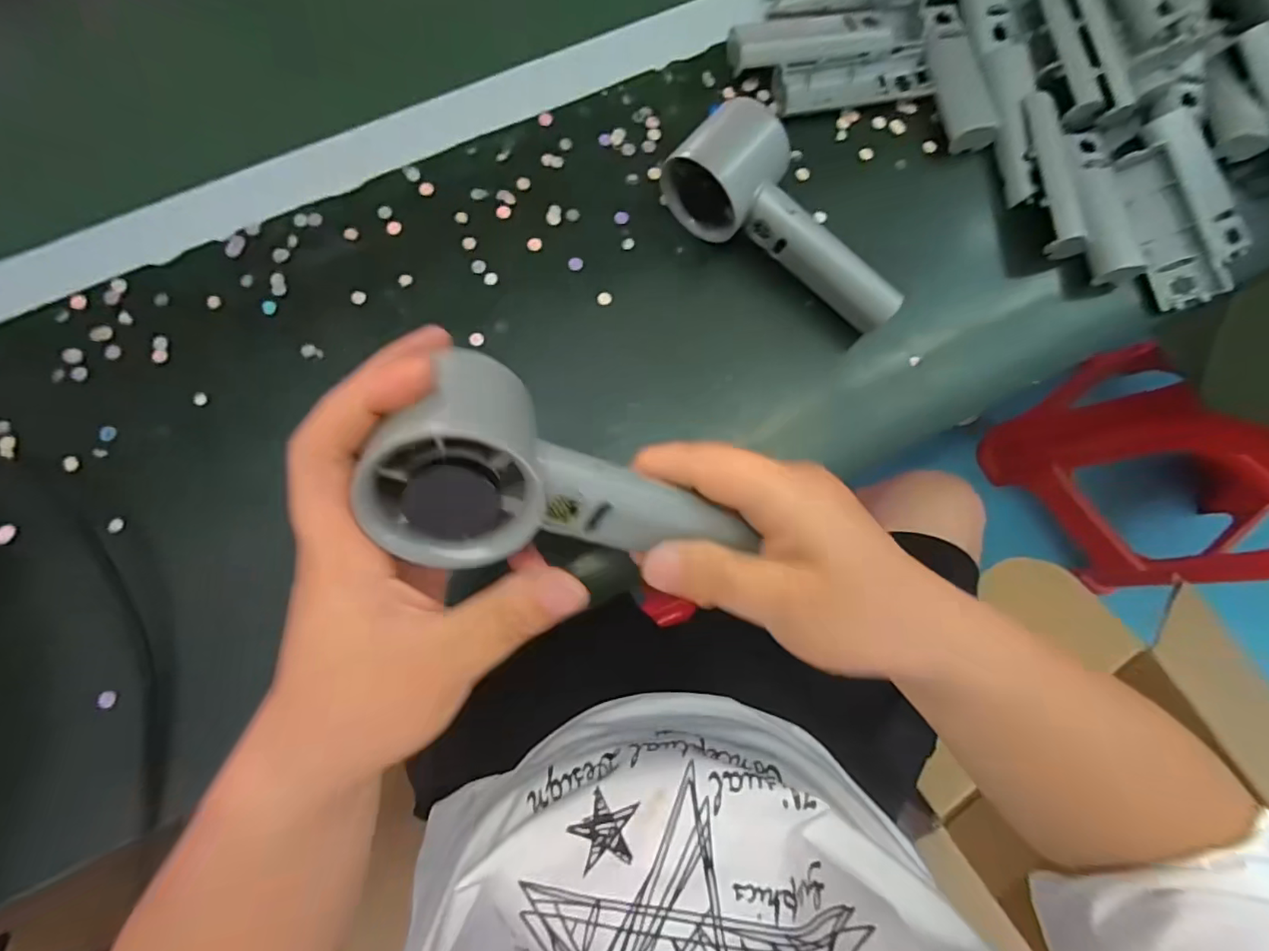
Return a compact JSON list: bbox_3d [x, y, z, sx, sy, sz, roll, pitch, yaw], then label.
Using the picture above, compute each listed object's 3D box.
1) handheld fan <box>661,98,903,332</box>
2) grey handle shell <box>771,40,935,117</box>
[{"bbox_3d":[0.090,-0.142,0.320,0.060,0.050,0.149,-42,84,-7],"label":"handheld fan"},{"bbox_3d":[0.144,-0.258,0.351,0.105,0.019,0.031,-14,82,-3],"label":"grey handle shell"}]

